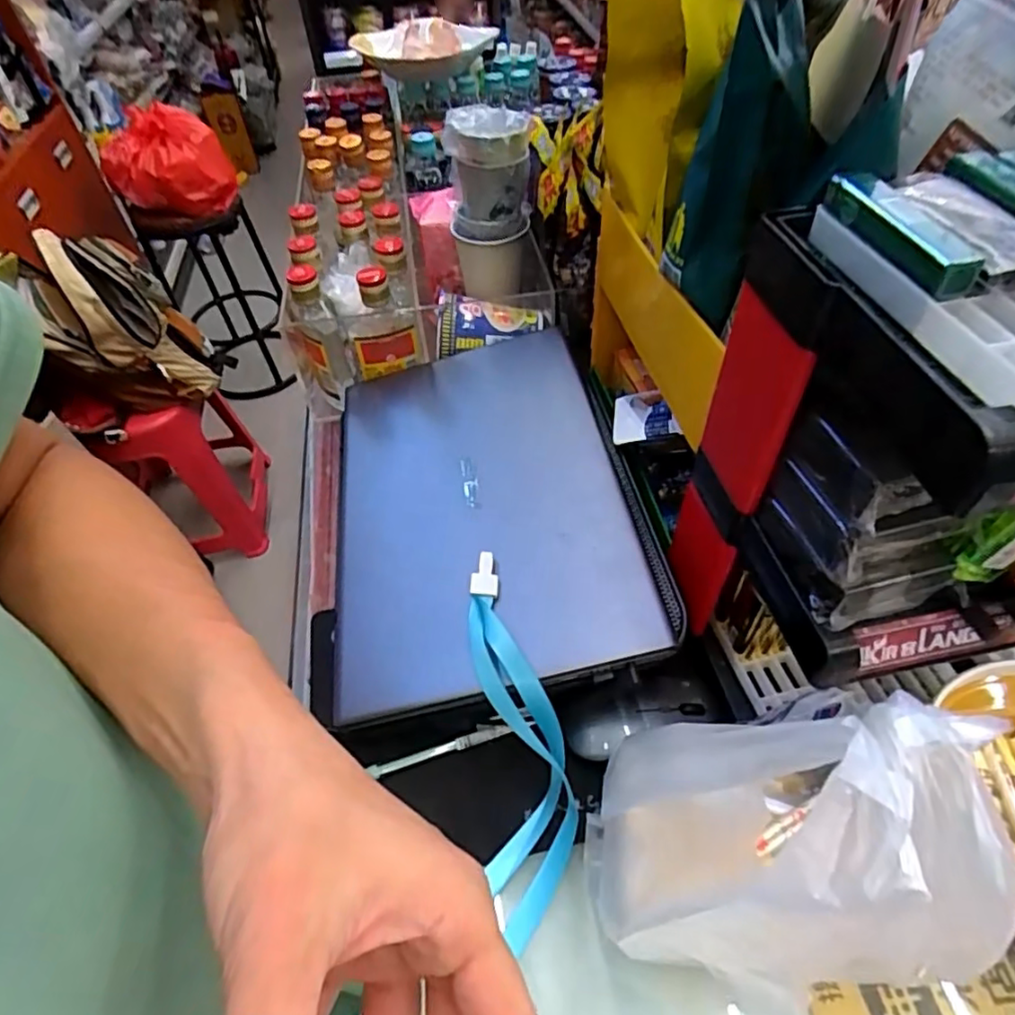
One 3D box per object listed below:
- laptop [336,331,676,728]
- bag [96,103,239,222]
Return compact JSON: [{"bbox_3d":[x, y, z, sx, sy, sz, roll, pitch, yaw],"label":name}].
[{"bbox_3d":[-0.028,-0.010,0.508,0.233,0.025,0.342,-15,51,5],"label":"laptop"},{"bbox_3d":[-0.807,-0.813,1.461,0.267,0.201,0.233,-26,53,-16],"label":"bag"}]

